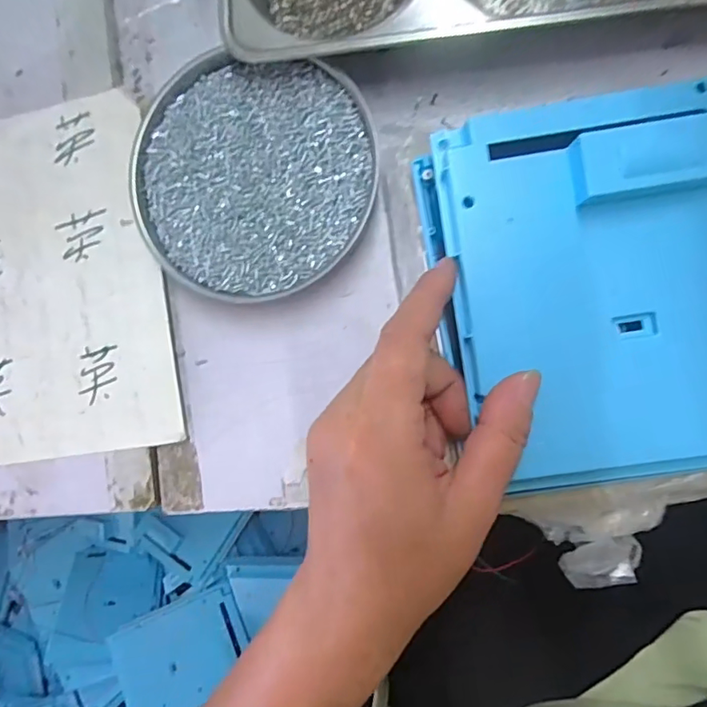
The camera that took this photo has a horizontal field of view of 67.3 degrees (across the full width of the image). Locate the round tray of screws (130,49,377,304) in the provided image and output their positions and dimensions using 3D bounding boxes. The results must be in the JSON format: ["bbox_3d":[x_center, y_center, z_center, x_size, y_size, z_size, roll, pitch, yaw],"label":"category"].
[{"bbox_3d":[-0.056,-0.095,0.294,0.132,0.019,0.127,0,91,9],"label":"round tray of screws"}]

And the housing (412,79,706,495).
[{"bbox_3d":[0.099,-0.024,0.216,0.124,0.033,0.155,-9,90,9],"label":"housing"}]

